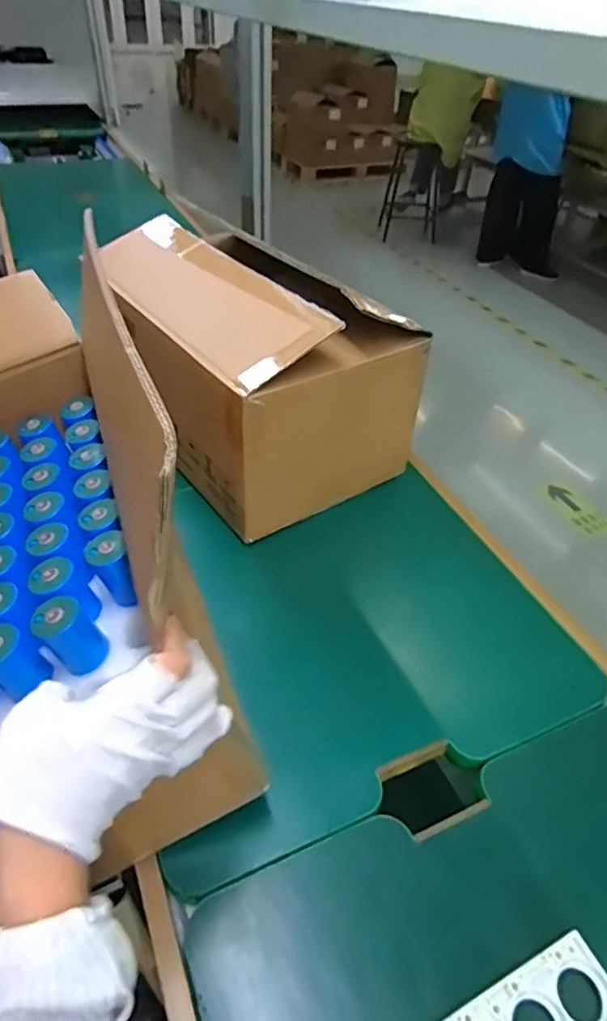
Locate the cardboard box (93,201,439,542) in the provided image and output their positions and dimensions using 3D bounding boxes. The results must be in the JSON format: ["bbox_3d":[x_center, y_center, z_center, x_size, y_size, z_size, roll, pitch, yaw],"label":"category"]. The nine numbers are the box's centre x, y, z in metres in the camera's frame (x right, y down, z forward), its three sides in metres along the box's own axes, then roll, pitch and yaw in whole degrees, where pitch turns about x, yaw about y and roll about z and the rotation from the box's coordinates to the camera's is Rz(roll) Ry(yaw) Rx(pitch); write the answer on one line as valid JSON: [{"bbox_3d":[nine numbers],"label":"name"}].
[{"bbox_3d":[-0.083,-0.232,0.853,0.305,0.264,0.457,-21,47,-24],"label":"cardboard box"}]

